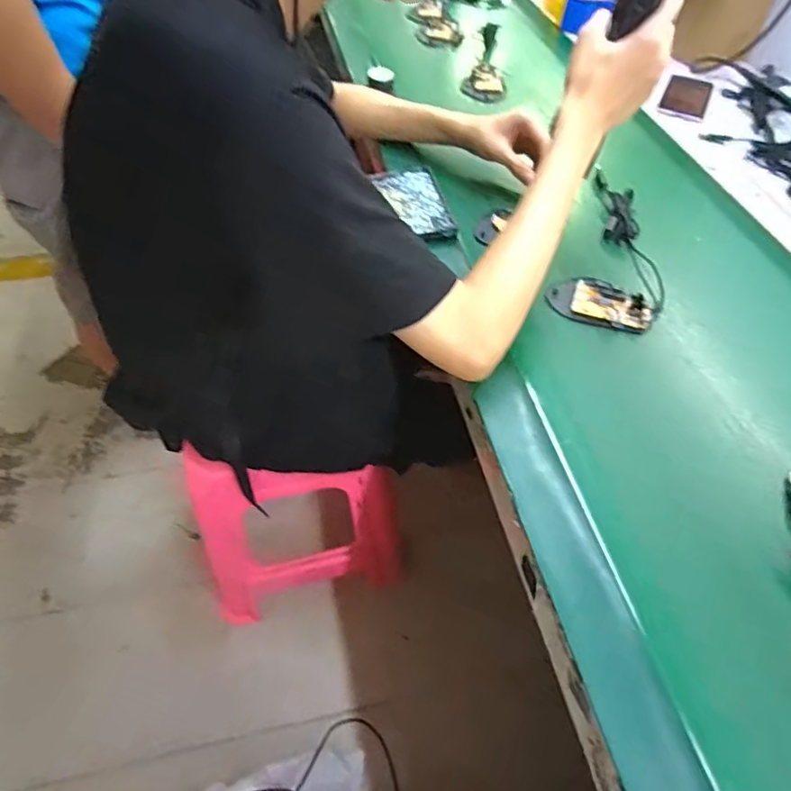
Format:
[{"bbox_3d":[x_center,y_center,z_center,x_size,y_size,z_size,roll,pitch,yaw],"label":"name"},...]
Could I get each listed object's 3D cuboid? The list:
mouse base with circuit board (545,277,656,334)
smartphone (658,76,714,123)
[{"bbox_3d":[0.221,-0.099,0.600,0.108,0.021,0.054,25,55,16],"label":"mouse base with circuit board"},{"bbox_3d":[0.492,-0.503,0.938,0.075,0.012,0.163,23,55,15],"label":"smartphone"}]

